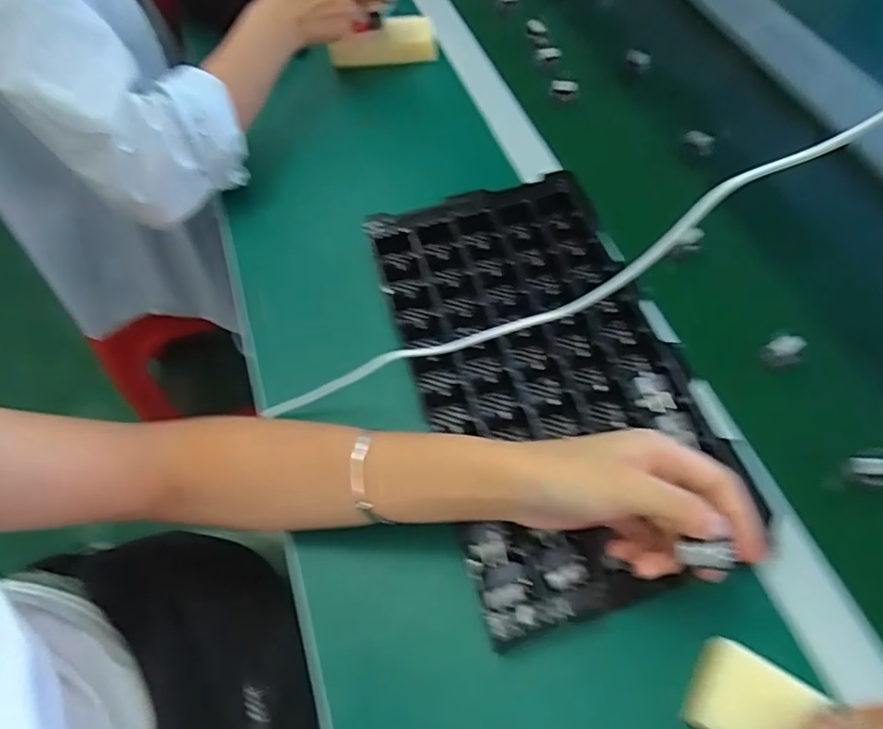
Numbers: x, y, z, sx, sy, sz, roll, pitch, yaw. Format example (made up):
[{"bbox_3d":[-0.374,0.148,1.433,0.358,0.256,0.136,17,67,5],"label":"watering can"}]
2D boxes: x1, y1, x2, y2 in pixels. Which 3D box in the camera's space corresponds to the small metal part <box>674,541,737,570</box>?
[{"bbox_3d":[0.140,0.100,0.303,0.025,0.011,0.011,3,60,4],"label":"small metal part"}]

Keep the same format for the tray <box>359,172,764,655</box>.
[{"bbox_3d":[0.077,0.004,0.453,0.194,0.037,0.356,-15,61,-7],"label":"tray"}]

